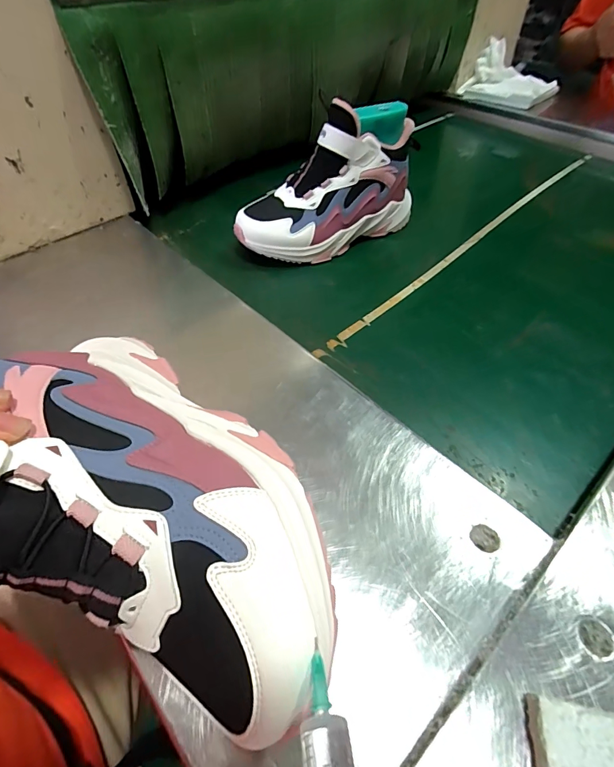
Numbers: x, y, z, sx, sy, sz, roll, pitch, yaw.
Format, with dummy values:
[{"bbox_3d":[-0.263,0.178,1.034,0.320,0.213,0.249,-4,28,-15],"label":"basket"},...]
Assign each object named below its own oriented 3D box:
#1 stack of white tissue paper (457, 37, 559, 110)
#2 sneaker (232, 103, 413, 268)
[{"bbox_3d":[0.454,-0.678,0.873,0.169,0.079,0.170,-36,57,-27],"label":"stack of white tissue paper"},{"bbox_3d":[0.028,-0.258,0.520,0.247,0.141,0.102,-33,56,-24],"label":"sneaker"}]

